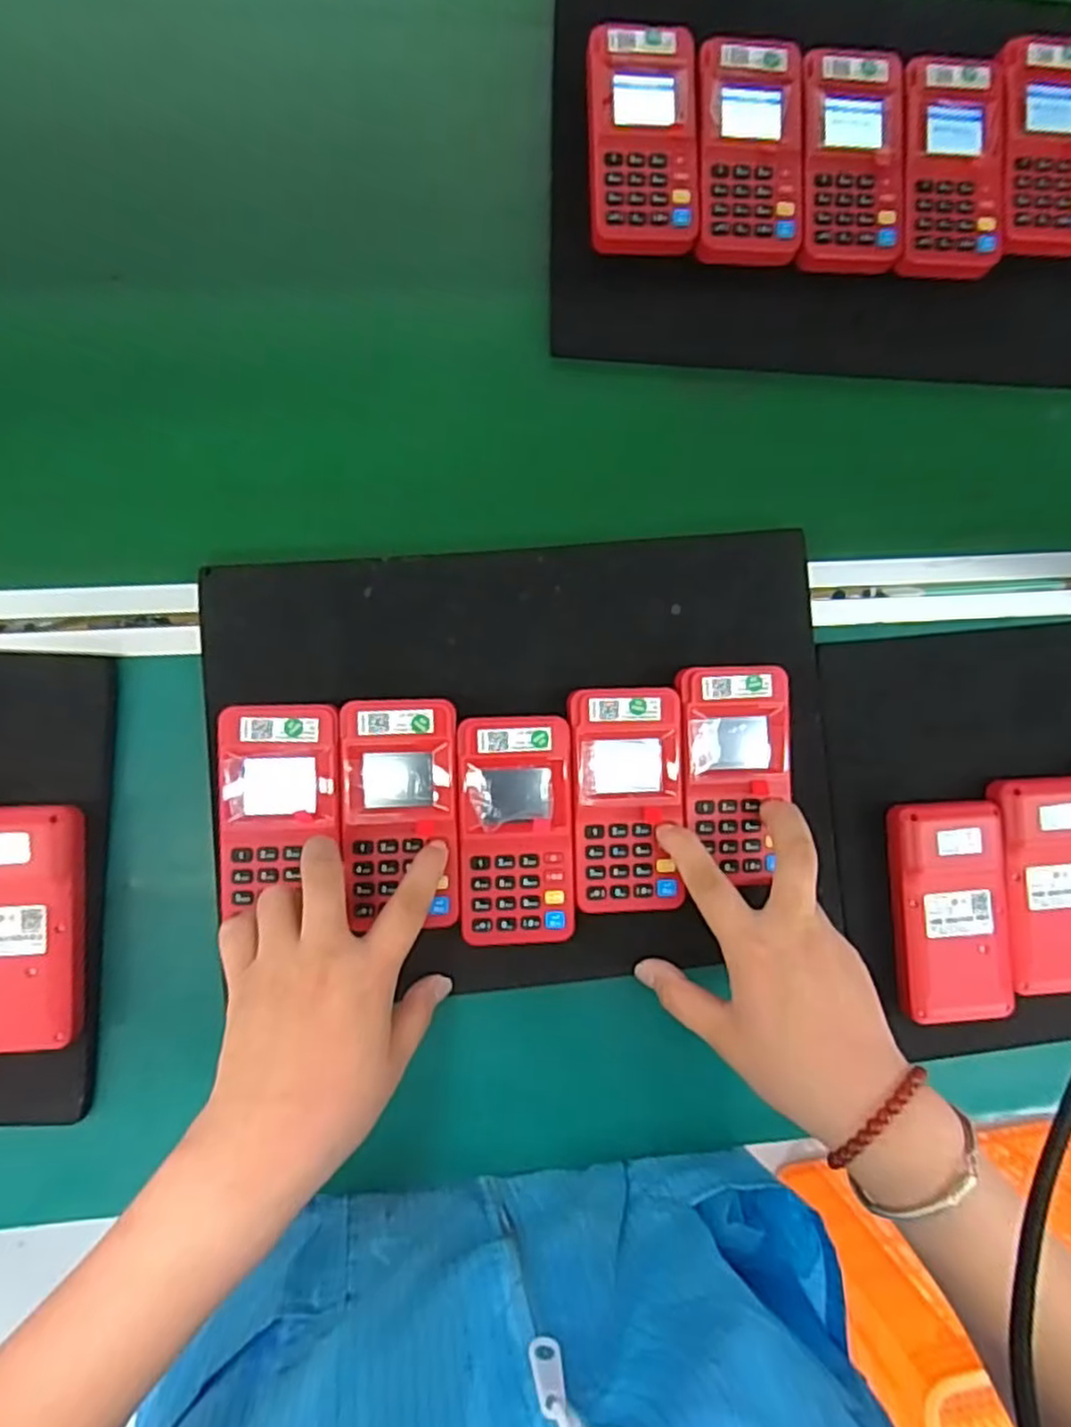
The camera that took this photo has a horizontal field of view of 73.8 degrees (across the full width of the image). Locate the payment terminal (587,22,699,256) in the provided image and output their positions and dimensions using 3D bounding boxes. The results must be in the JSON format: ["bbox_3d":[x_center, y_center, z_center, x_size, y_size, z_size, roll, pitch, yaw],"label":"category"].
[{"bbox_3d":[0.062,-0.332,0.416,0.062,0.028,0.118,-2,88,-2],"label":"payment terminal"}]

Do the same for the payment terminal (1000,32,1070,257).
[{"bbox_3d":[0.315,-0.345,0.431,0.064,0.014,0.126,-2,88,-2],"label":"payment terminal"}]

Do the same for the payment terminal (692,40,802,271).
[{"bbox_3d":[0.125,-0.329,0.420,0.061,0.027,0.118,-1,88,-2],"label":"payment terminal"}]

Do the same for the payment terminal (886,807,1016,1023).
[{"bbox_3d":[0.241,0.114,0.414,0.063,0.023,0.122,-1,88,-2],"label":"payment terminal"}]

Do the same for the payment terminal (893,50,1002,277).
[{"bbox_3d":[0.252,-0.331,0.432,0.062,0.026,0.123,0,86,-5],"label":"payment terminal"}]

